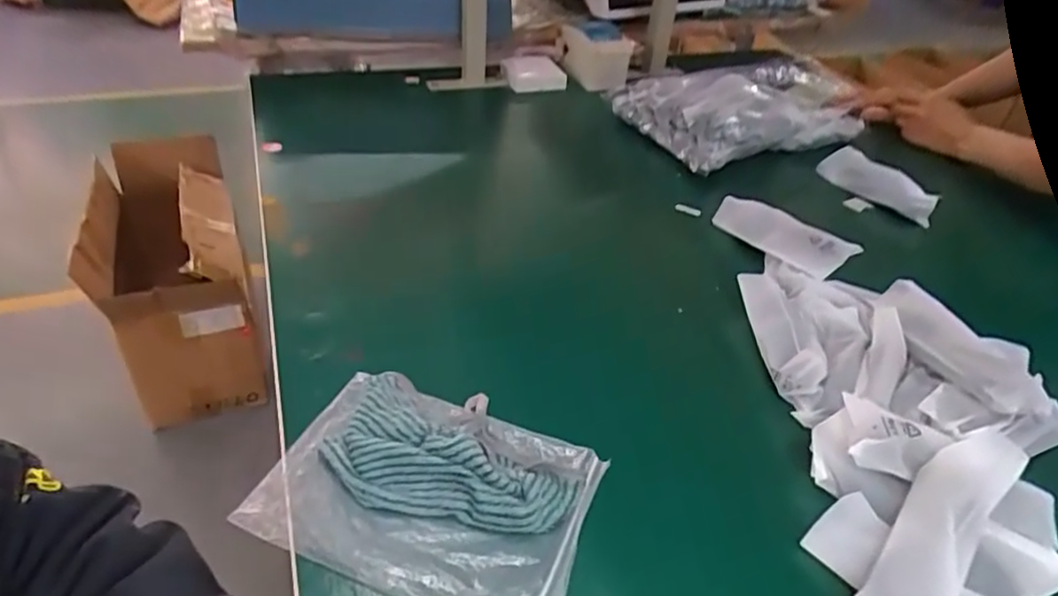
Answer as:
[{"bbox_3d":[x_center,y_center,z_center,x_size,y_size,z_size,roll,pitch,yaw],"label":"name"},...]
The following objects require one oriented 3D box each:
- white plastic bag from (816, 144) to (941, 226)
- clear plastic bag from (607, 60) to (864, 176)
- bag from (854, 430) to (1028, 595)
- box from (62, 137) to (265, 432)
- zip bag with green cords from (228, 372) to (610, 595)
[{"bbox_3d":[0.435,-0.142,0.815,0.012,0.047,0.146,4,32,-50],"label":"white plastic bag"},{"bbox_3d":[0.312,-0.262,0.929,0.317,0.092,0.179,-16,42,-25],"label":"clear plastic bag"},{"bbox_3d":[0.252,0.137,0.393,0.045,0.041,0.153,30,44,29],"label":"bag"},{"bbox_3d":[-0.842,-0.039,1.563,0.299,0.424,0.681,-14,42,-23],"label":"box"},{"bbox_3d":[-0.066,0.119,0.431,0.208,0.032,0.146,15,39,13],"label":"zip bag with green cords"}]

